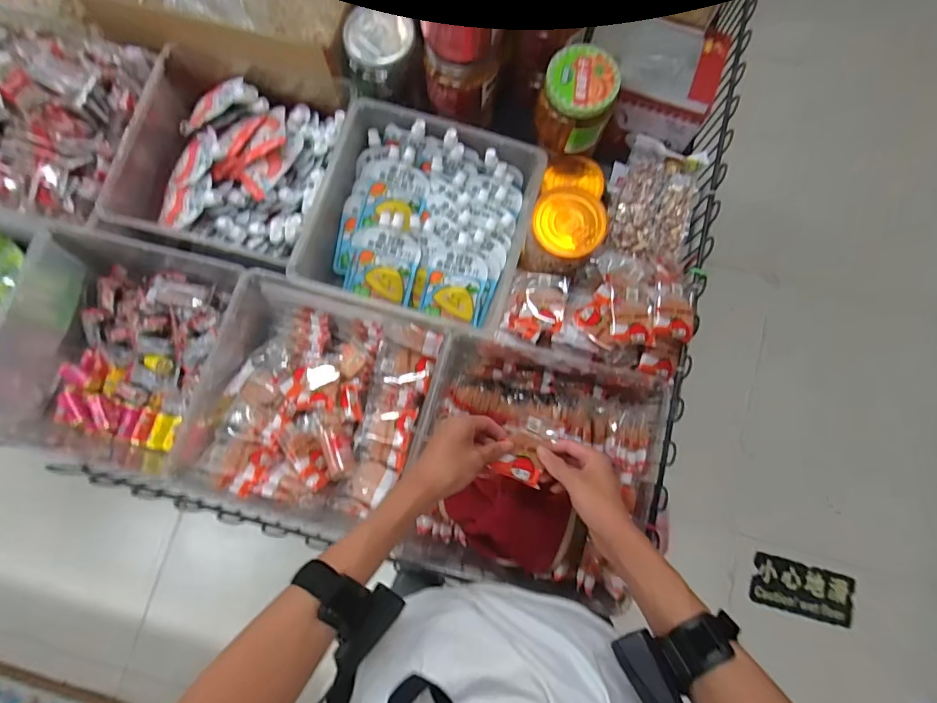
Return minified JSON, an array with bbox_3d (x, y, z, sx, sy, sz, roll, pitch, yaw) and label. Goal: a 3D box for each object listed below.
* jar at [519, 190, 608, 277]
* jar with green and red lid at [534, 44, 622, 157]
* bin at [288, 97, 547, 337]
[{"bbox_3d":[0.131,-0.159,0.647,0.092,0.112,0.091,0,80,0],"label":"jar"},{"bbox_3d":[0.154,-0.360,0.677,0.101,0.099,0.108,0,80,0],"label":"jar with green and red lid"},{"bbox_3d":[-0.066,-0.189,0.704,0.295,0.116,0.292,16,80,3],"label":"bin"}]

